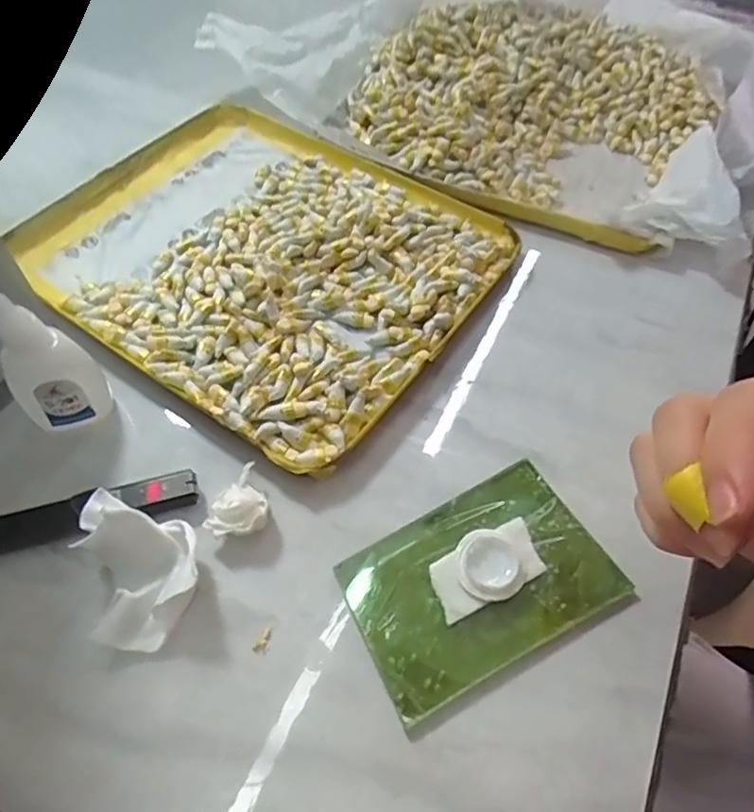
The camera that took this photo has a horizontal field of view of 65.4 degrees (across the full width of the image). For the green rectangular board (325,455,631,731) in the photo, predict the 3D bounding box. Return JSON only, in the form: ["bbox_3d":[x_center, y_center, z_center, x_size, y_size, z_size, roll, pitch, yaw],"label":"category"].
[{"bbox_3d":[0.042,0.069,0.236,0.102,0.011,0.069,-24,59,-15],"label":"green rectangular board"}]

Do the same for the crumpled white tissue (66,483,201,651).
[{"bbox_3d":[-0.092,0.059,0.230,0.040,0.025,0.063,-17,57,-11],"label":"crumpled white tissue"}]

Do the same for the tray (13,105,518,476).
[{"bbox_3d":[-0.070,-0.094,0.339,0.253,0.017,0.201,30,61,19],"label":"tray"}]

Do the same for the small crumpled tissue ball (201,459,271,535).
[{"bbox_3d":[-0.060,0.043,0.250,0.026,0.013,0.031,-20,58,-12],"label":"small crumpled tissue ball"}]

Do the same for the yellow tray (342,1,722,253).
[{"bbox_3d":[0.110,-0.218,0.414,0.225,0.042,0.225,26,60,17],"label":"yellow tray"}]

